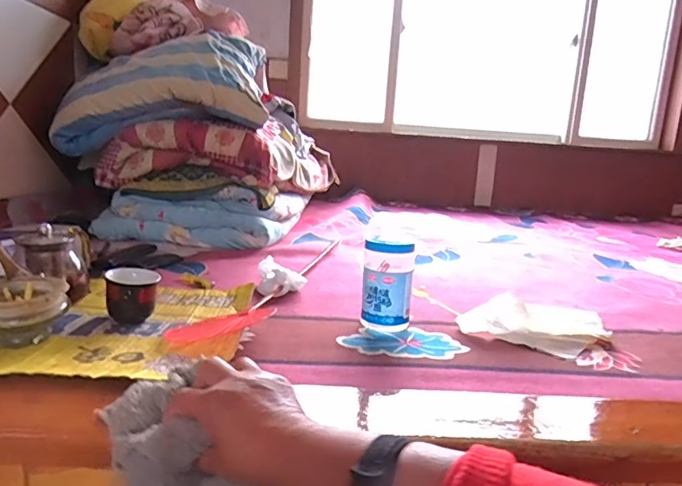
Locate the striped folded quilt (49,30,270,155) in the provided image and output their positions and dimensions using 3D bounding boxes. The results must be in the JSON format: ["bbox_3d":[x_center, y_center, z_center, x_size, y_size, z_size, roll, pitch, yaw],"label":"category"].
[{"bbox_3d":[-0.415,-0.360,1.190,0.468,0.277,0.294,-1,12,-22],"label":"striped folded quilt"}]

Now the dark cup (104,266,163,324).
[{"bbox_3d":[-0.285,0.072,0.687,0.071,0.065,0.072,-2,13,-25],"label":"dark cup"}]

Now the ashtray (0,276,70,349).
[{"bbox_3d":[-0.380,0.082,0.585,0.102,0.060,0.093,-2,13,-25],"label":"ashtray"}]

